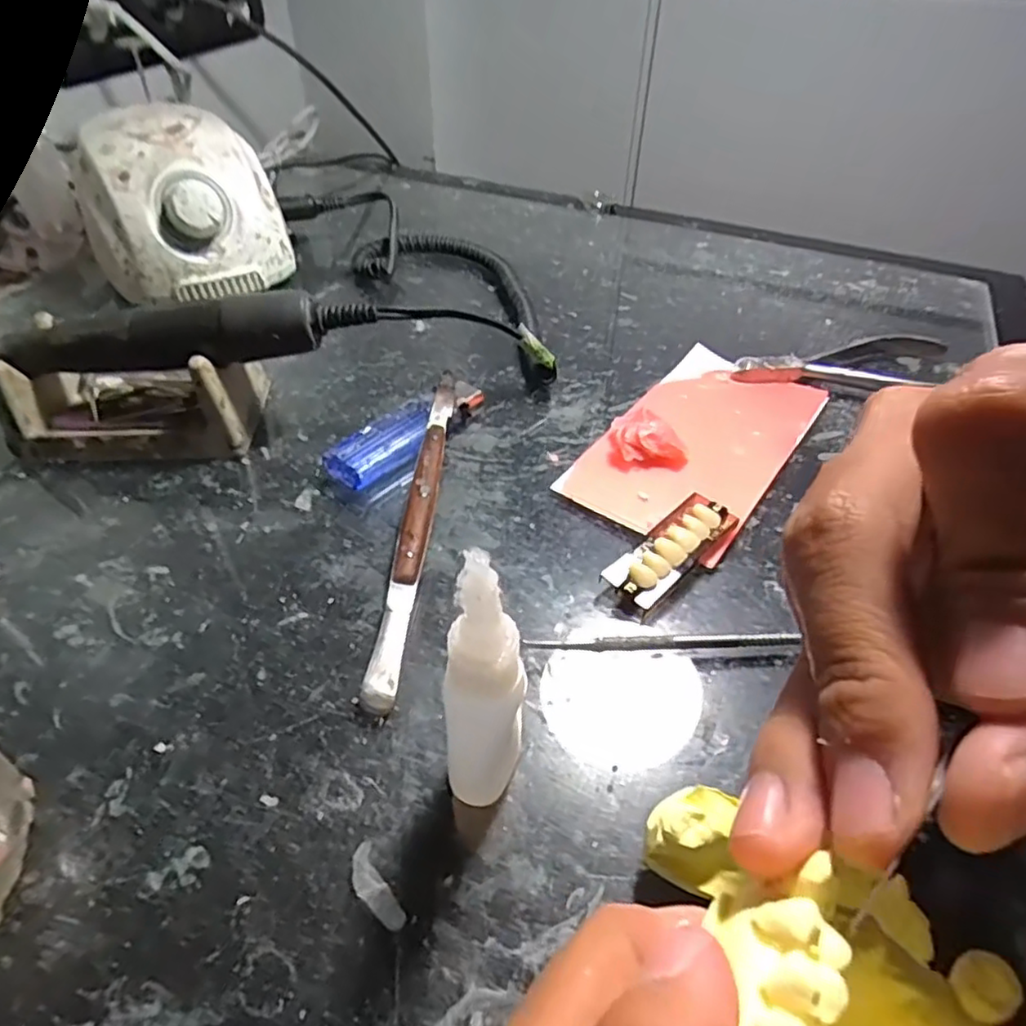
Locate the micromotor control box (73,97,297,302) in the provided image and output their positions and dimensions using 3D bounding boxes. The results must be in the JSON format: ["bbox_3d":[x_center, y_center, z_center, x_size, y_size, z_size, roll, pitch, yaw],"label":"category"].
[{"bbox_3d":[-0.202,-0.189,0.395,0.109,0.086,0.122,-20,48,-20],"label":"micromotor control box"}]

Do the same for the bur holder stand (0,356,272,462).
[{"bbox_3d":[-0.171,-0.057,0.292,0.097,0.043,0.059,-5,45,-6],"label":"bur holder stand"}]

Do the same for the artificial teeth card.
[{"bbox_3d":[0.062,0.013,0.246,0.022,0.011,0.061,35,54,30],"label":"artificial teeth card"}]

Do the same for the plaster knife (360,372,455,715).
[{"bbox_3d":[-0.037,0.000,0.257,0.011,0.017,0.166,4,45,2],"label":"plaster knife"}]

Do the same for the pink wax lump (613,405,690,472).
[{"bbox_3d":[0.061,-0.034,0.291,0.031,0.013,0.030,1,45,0],"label":"pink wax lump"}]

